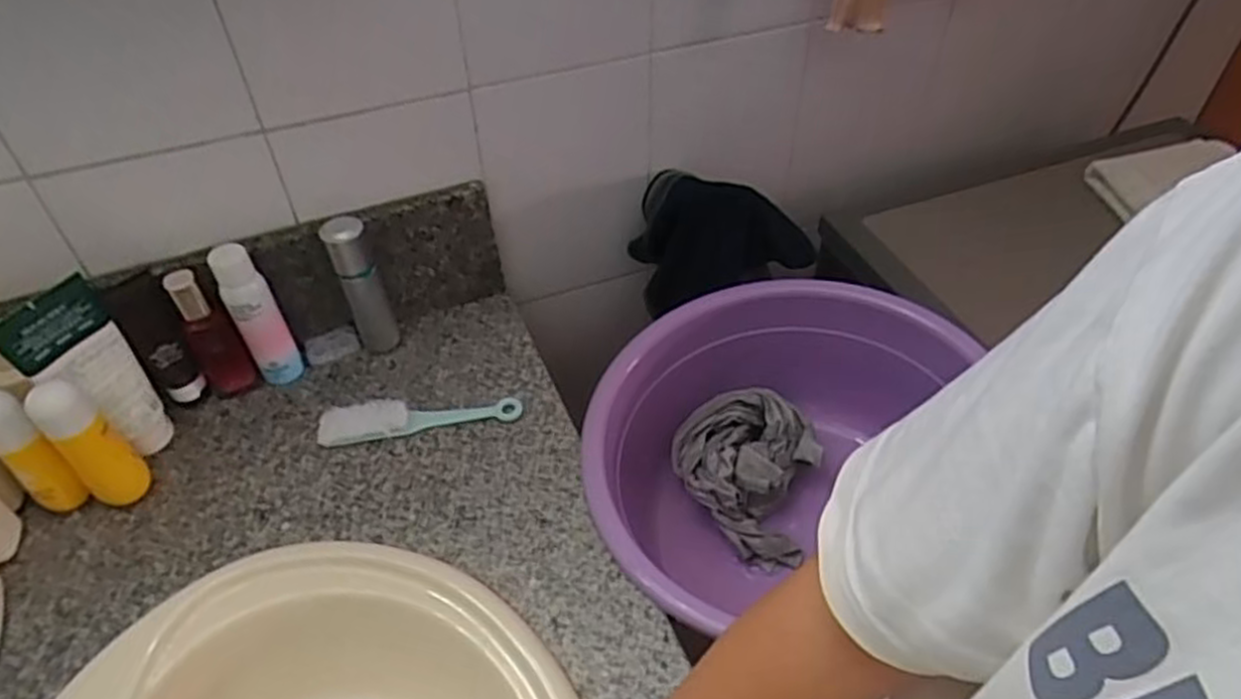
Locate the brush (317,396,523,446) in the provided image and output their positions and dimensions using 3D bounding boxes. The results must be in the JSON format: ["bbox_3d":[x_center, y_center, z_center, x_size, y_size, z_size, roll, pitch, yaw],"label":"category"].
[{"bbox_3d":[-0.210,0.069,0.819,0.208,0.021,0.046,-3,46,-2],"label":"brush"}]

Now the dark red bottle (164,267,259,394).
[{"bbox_3d":[-0.423,-0.013,0.812,0.040,0.160,0.030,-28,52,-24],"label":"dark red bottle"}]

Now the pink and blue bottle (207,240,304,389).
[{"bbox_3d":[-0.381,-0.032,0.822,0.048,0.171,0.036,-24,50,-20],"label":"pink and blue bottle"}]

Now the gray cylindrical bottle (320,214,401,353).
[{"bbox_3d":[-0.283,-0.070,0.858,0.042,0.163,0.047,-21,50,-18],"label":"gray cylindrical bottle"}]

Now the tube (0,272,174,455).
[{"bbox_3d":[-0.501,0.035,0.750,0.059,0.193,0.084,35,56,29],"label":"tube"}]

